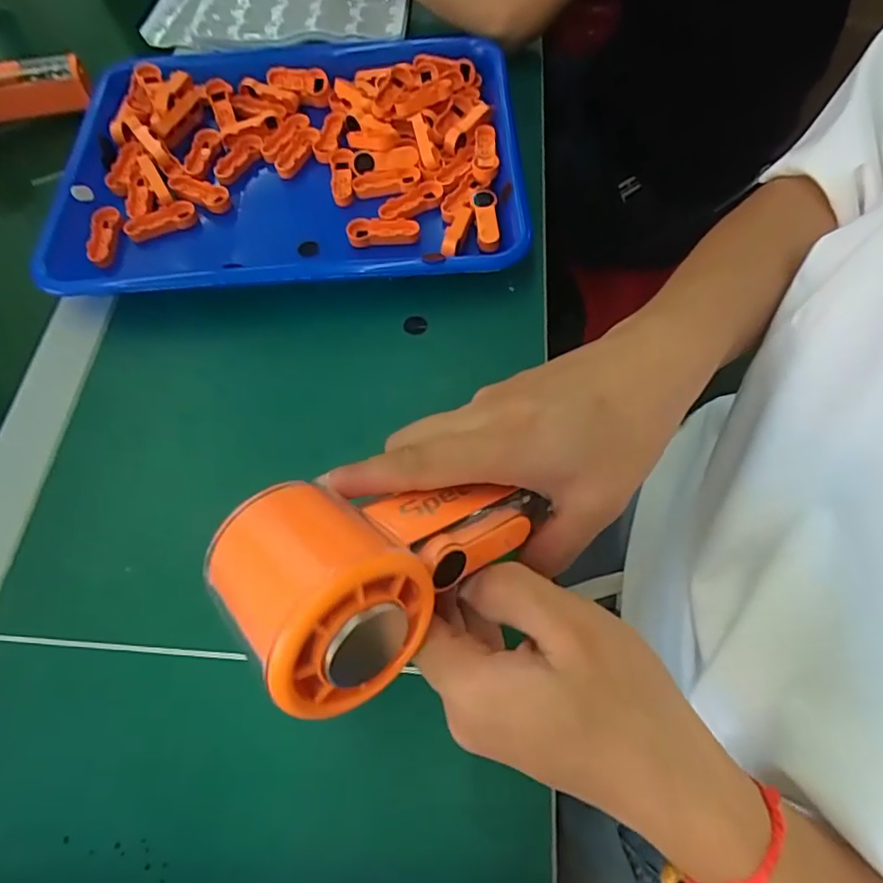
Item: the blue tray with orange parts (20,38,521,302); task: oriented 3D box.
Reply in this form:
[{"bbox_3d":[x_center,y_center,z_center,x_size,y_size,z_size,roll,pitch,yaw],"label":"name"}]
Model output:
[{"bbox_3d":[-0.108,-0.208,0.421,0.330,0.039,0.245,-3,63,-1],"label":"blue tray with orange parts"}]

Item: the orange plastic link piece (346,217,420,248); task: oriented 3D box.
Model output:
[{"bbox_3d":[-0.041,-0.149,0.400,0.050,0.010,0.018,0,63,0],"label":"orange plastic link piece"}]

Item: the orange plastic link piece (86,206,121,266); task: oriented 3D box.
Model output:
[{"bbox_3d":[-0.242,-0.149,0.404,0.019,0.013,0.050,-10,64,-5],"label":"orange plastic link piece"}]

